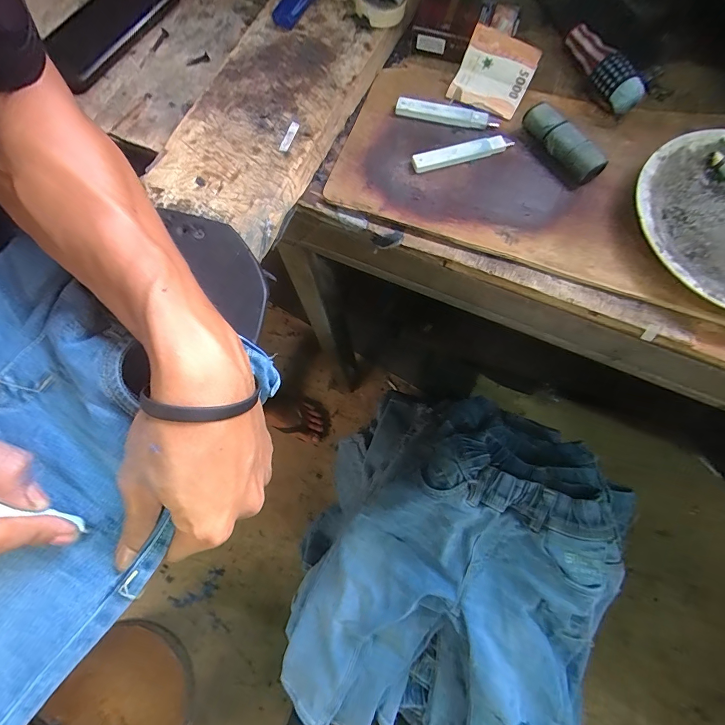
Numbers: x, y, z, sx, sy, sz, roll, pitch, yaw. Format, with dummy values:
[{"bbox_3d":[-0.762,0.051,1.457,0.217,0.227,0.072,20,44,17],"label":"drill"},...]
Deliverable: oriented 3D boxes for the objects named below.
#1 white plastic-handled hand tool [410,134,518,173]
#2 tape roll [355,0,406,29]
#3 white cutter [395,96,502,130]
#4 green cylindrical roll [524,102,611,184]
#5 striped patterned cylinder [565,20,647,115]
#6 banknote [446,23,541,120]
[{"bbox_3d":[0.088,-0.185,0.330,0.090,0.011,0.015,-18,73,-3],"label":"white plastic-handled hand tool"},{"bbox_3d":[0.018,-0.346,0.360,0.048,0.015,0.056,9,74,5],"label":"tape roll"},{"bbox_3d":[0.078,-0.227,0.343,0.094,0.014,0.017,13,74,6],"label":"white cutter"},{"bbox_3d":[0.173,-0.188,0.323,0.025,0.018,0.077,-30,74,-7],"label":"green cylindrical roll"},{"bbox_3d":[0.221,-0.274,0.345,0.026,0.028,0.095,-17,72,-4],"label":"striped patterned cylinder"},{"bbox_3d":[0.120,-0.266,0.346,0.065,0.030,0.060,27,76,10],"label":"banknote"}]

